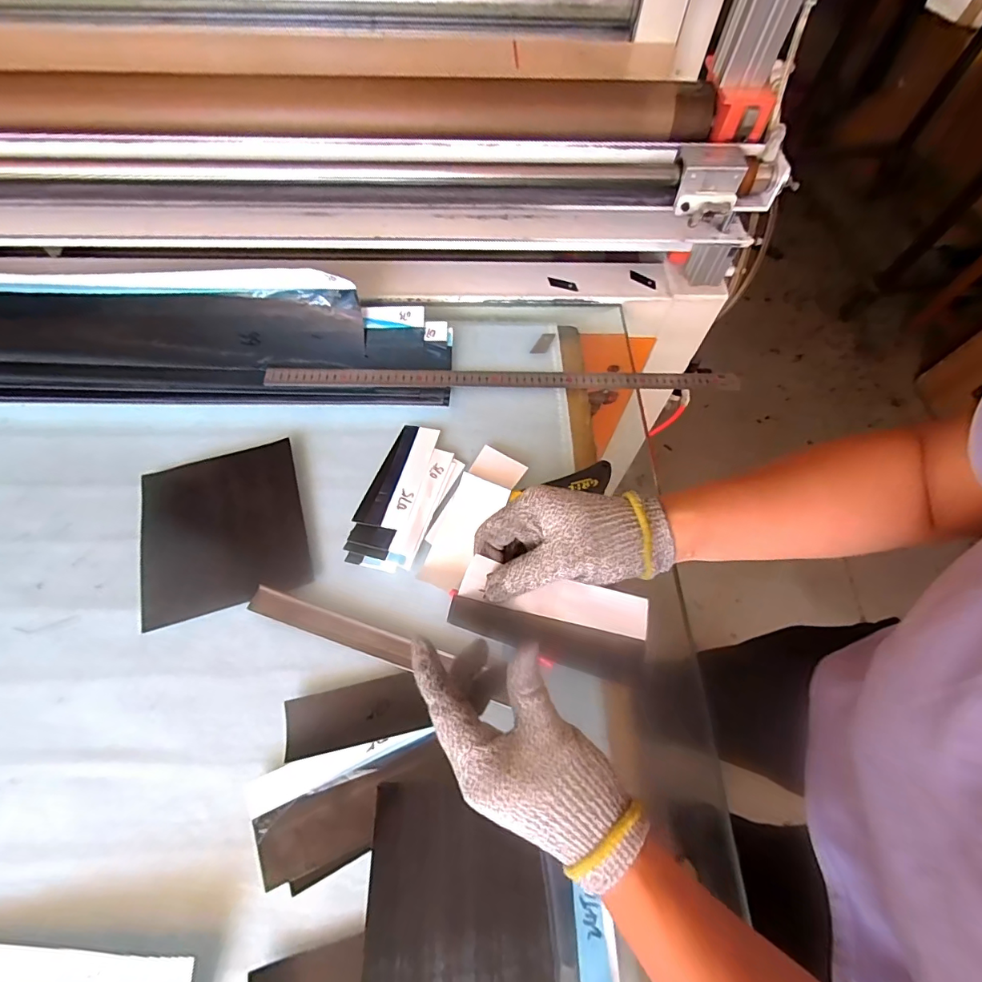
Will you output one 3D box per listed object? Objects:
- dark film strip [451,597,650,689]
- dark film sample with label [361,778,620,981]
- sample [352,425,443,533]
[{"bbox_3d":[0.038,0.096,0.311,0.135,0.004,0.029,19,67,-9],"label":"dark film strip"},{"bbox_3d":[-0.003,0.329,0.383,0.190,0.022,0.156,1,57,-4],"label":"dark film sample with label"},{"bbox_3d":[-0.107,-0.020,0.554,0.058,0.005,0.137,14,63,13],"label":"sample"}]

